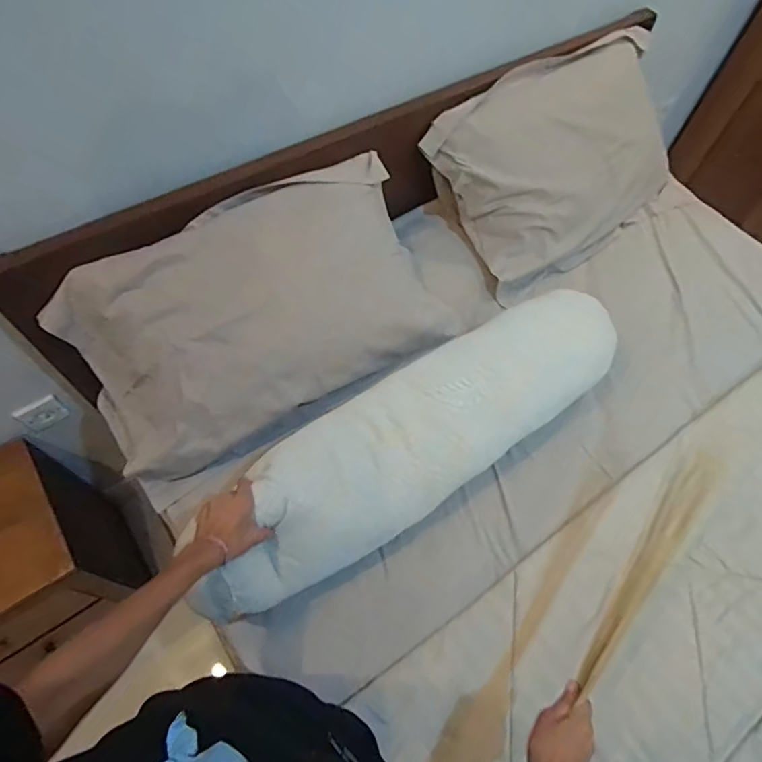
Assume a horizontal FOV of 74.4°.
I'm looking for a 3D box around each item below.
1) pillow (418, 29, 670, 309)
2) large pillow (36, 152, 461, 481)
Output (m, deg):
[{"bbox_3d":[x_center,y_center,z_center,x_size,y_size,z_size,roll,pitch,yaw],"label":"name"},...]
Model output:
[{"bbox_3d":[0.430,-0.517,1.192,0.611,0.165,0.446,-31,99,-14],"label":"pillow"},{"bbox_3d":[-0.212,-0.101,0.969,0.690,0.160,0.478,-27,97,-13],"label":"large pillow"}]

